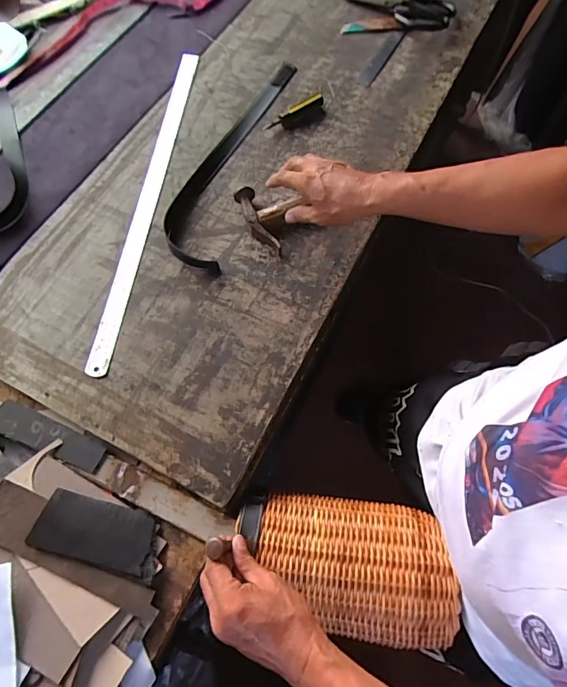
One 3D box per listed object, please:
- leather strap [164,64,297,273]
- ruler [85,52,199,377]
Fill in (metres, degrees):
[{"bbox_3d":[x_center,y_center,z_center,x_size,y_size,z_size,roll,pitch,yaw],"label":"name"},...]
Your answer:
[{"bbox_3d":[-0.086,-0.315,0.669,0.103,0.032,0.439,14,69,6],"label":"leather strap"},{"bbox_3d":[-0.213,-0.247,0.656,0.033,0.007,0.612,4,67,7],"label":"ruler"}]

